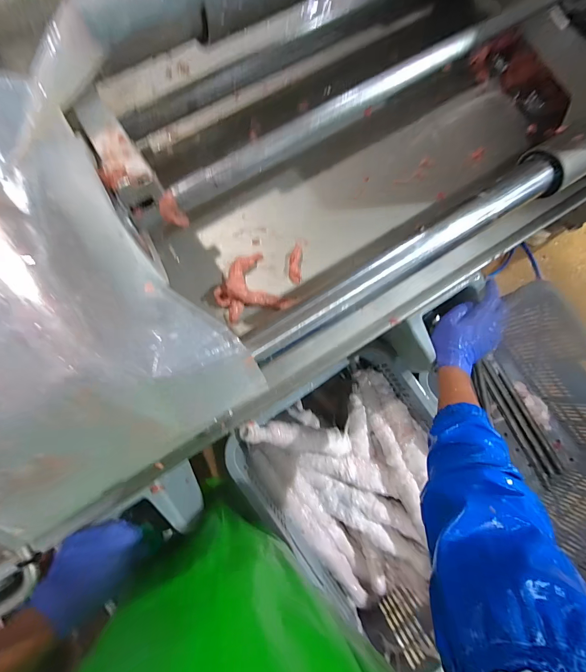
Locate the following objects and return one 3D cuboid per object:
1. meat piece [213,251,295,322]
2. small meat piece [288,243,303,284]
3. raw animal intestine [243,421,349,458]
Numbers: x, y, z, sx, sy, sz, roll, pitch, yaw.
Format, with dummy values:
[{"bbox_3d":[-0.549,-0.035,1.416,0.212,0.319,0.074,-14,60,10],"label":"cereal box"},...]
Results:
[{"bbox_3d":[-0.059,-0.061,0.460,0.088,0.036,0.090,1,82,-4],"label":"meat piece"},{"bbox_3d":[0.004,-0.108,0.483,0.019,0.016,0.063,2,82,-4],"label":"small meat piece"},{"bbox_3d":[0.010,0.191,0.621,0.249,0.039,0.053,19,80,-35],"label":"raw animal intestine"}]

